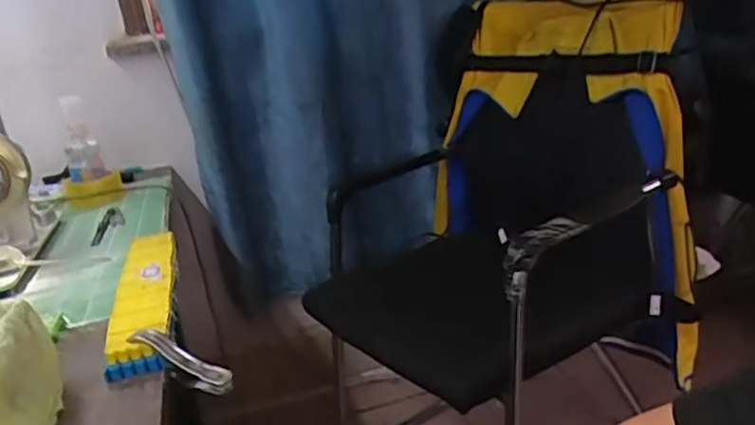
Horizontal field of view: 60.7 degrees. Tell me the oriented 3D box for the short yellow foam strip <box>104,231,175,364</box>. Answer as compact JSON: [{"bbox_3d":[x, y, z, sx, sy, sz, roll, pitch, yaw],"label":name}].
[{"bbox_3d":[-0.278,0.089,0.776,0.064,0.025,0.338,-12,19,-14],"label":"short yellow foam strip"}]

